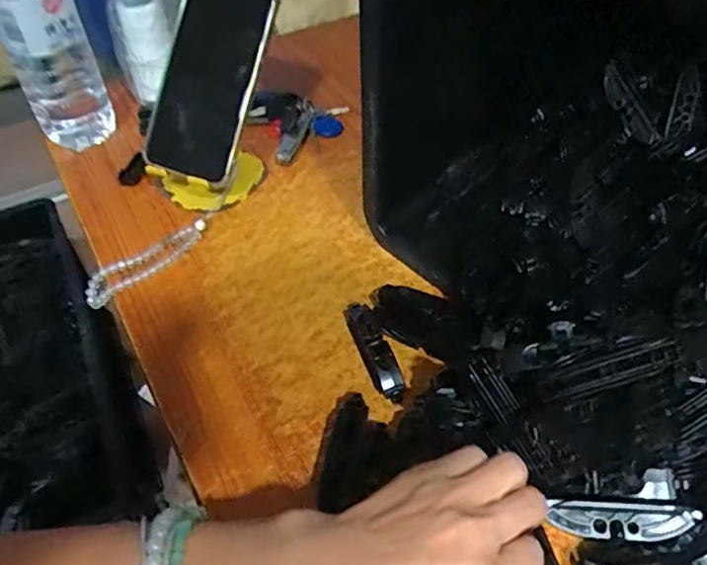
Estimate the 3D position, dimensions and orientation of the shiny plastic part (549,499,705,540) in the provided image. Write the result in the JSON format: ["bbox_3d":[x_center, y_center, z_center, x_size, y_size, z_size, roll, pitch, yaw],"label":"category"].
[{"bbox_3d":[0.141,0.124,0.306,0.074,0.008,0.016,3,49,7],"label":"shiny plastic part"}]

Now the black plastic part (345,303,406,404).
[{"bbox_3d":[0.014,0.047,0.409,0.019,0.014,0.077,-20,50,-13],"label":"black plastic part"}]

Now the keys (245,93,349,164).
[{"bbox_3d":[-0.056,-0.172,0.600,0.097,0.019,0.105,-26,51,-18],"label":"keys"}]

